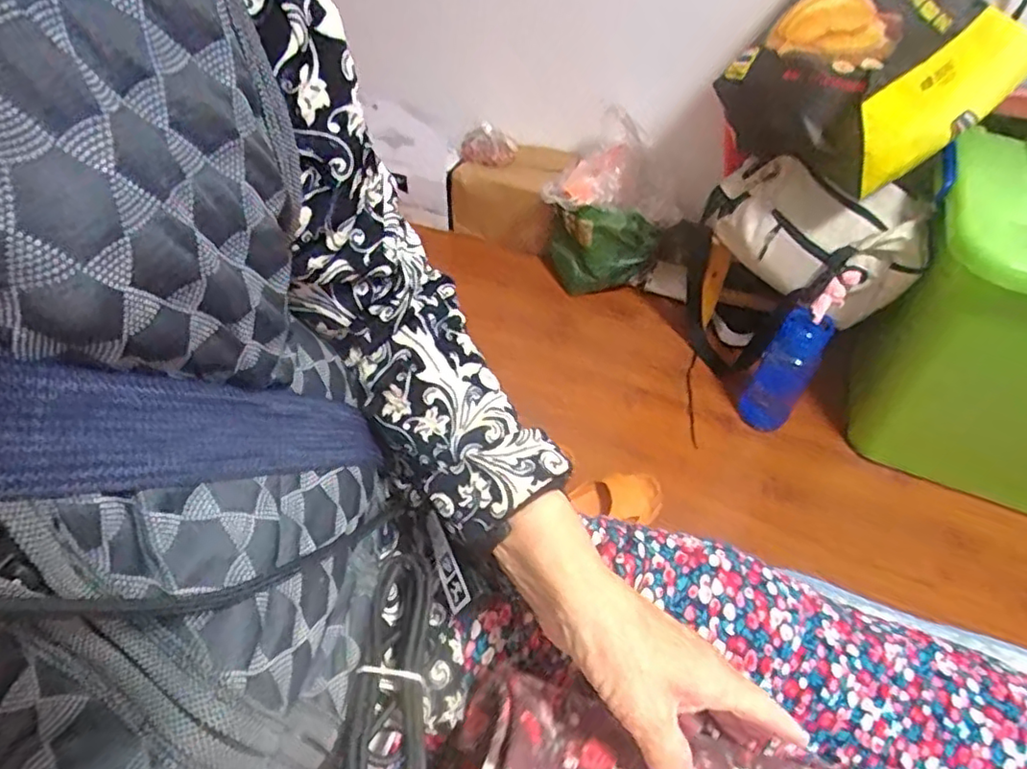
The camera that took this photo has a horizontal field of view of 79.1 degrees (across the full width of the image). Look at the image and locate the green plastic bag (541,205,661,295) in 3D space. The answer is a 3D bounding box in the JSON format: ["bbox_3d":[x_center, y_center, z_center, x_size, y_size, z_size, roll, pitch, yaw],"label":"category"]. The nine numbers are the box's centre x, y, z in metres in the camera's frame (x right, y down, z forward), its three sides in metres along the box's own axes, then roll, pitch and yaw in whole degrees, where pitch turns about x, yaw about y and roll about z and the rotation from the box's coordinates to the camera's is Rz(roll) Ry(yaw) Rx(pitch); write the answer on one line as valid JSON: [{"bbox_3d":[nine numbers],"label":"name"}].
[{"bbox_3d":[0.206,-0.308,1.468,0.262,0.241,0.103,5,50,5],"label":"green plastic bag"}]

